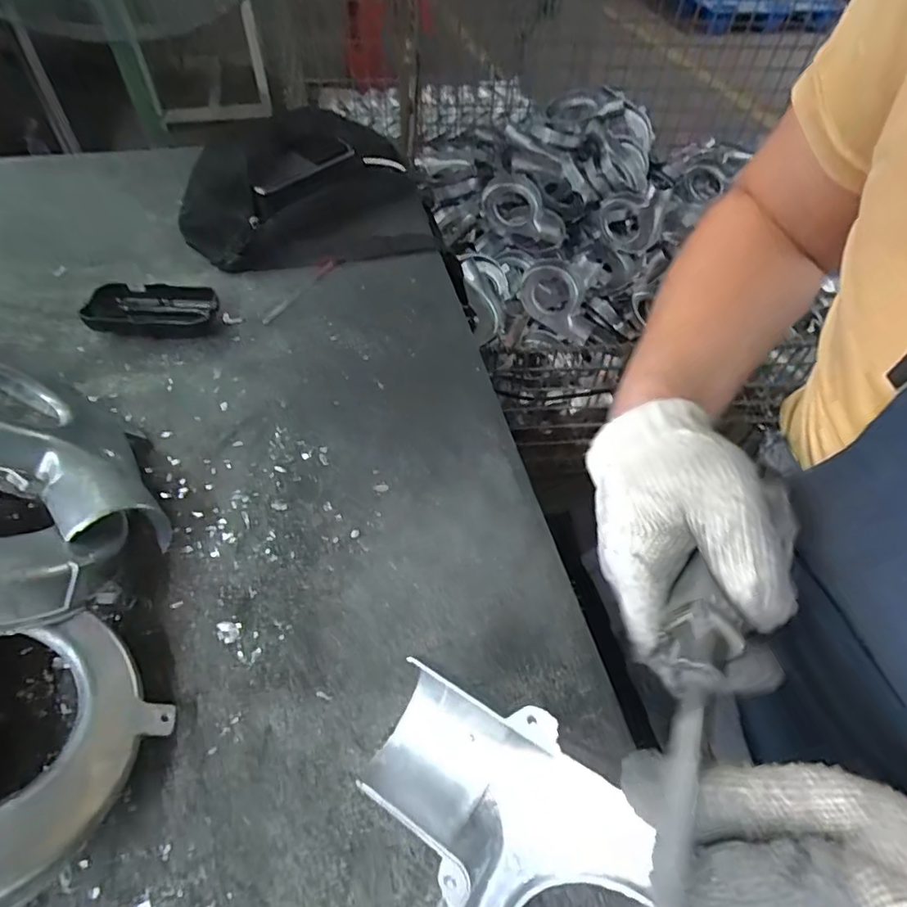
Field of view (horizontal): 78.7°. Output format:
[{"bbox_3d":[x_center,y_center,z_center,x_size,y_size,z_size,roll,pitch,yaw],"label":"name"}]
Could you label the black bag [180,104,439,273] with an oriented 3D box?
[{"bbox_3d":[-0.164,-0.294,0.610,0.263,0.085,0.204,-13,54,-14],"label":"black bag"}]

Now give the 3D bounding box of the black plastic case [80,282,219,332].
[{"bbox_3d":[-0.267,-0.129,0.495,0.105,0.028,0.047,-6,53,-8],"label":"black plastic case"}]

